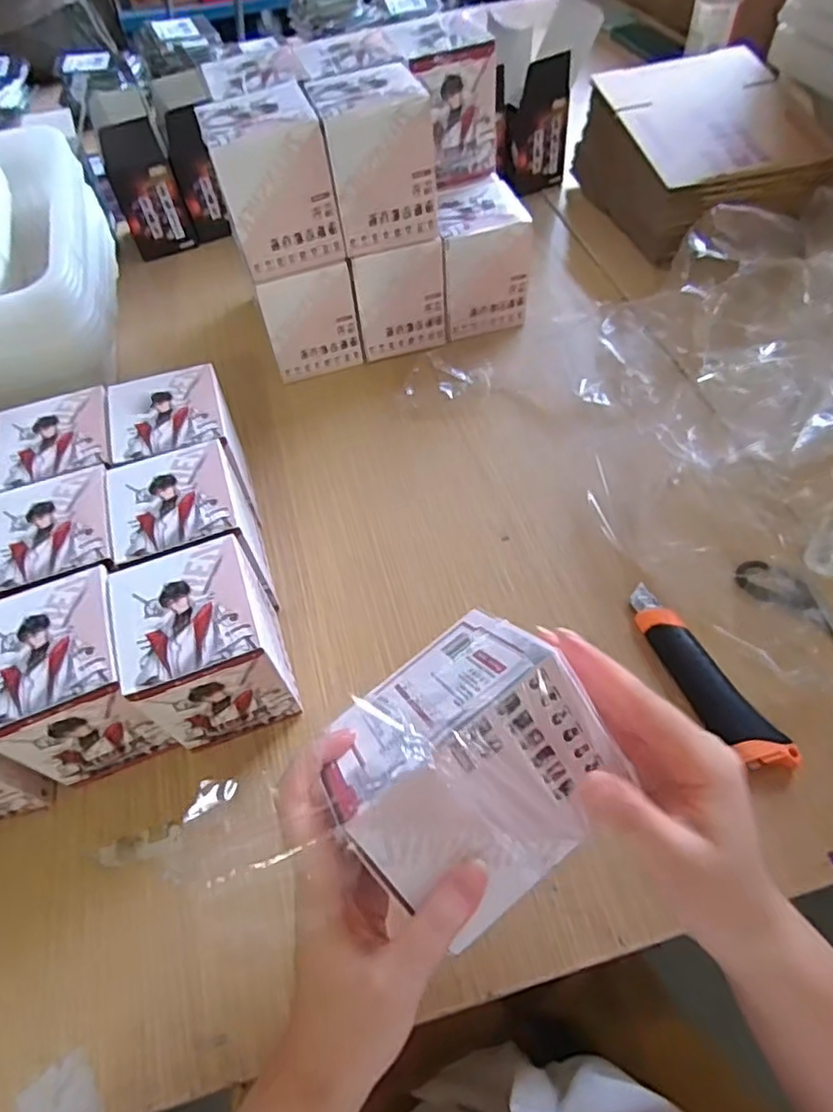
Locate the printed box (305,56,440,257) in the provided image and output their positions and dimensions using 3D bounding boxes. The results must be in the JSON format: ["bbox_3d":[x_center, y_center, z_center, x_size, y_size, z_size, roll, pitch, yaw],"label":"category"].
[{"bbox_3d":[-0.037,-0.337,0.549,0.088,0.107,0.086,-16,57,-7],"label":"printed box"}]

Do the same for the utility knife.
[{"bbox_3d":[0.192,0.078,0.436,0.035,0.020,0.146,-24,59,-12],"label":"utility knife"}]

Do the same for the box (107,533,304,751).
[{"bbox_3d":[-0.132,0.061,0.424,0.081,0.114,0.088,-19,58,-9],"label":"box"}]

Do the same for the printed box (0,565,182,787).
[{"bbox_3d":[-0.212,0.078,0.410,0.078,0.098,0.087,-18,58,-9],"label":"printed box"}]

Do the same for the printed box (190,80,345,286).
[{"bbox_3d":[-0.123,-0.310,0.539,0.093,0.106,0.086,-18,58,-9],"label":"printed box"}]

